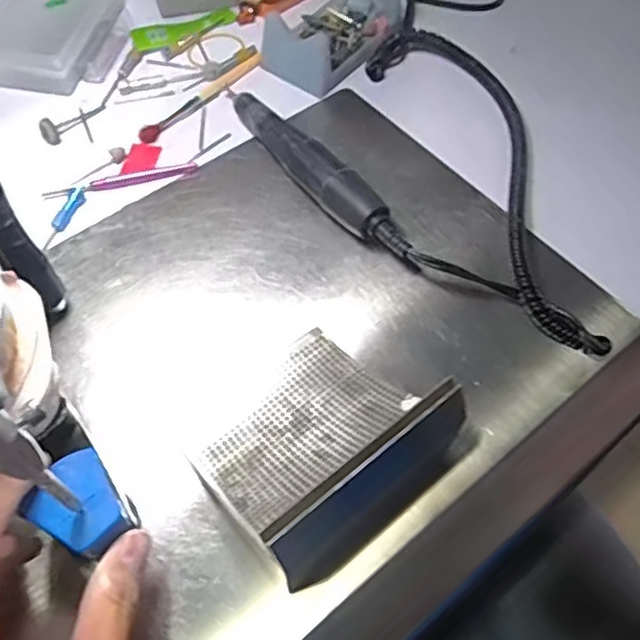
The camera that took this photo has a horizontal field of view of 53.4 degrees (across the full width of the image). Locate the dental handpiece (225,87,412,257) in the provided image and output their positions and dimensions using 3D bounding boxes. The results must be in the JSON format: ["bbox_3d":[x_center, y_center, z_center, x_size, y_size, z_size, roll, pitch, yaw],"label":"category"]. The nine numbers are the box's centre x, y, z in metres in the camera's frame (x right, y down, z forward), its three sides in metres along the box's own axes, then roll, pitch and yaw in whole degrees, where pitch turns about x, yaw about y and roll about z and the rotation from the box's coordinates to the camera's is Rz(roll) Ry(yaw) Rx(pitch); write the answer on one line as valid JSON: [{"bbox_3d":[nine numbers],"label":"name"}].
[{"bbox_3d":[-0.007,-0.097,0.407,0.025,0.029,0.177,-35,64,-19],"label":"dental handpiece"}]

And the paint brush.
[{"bbox_3d":[-0.082,-0.162,0.459,0.015,0.005,0.117,34,64,19],"label":"paint brush"}]

